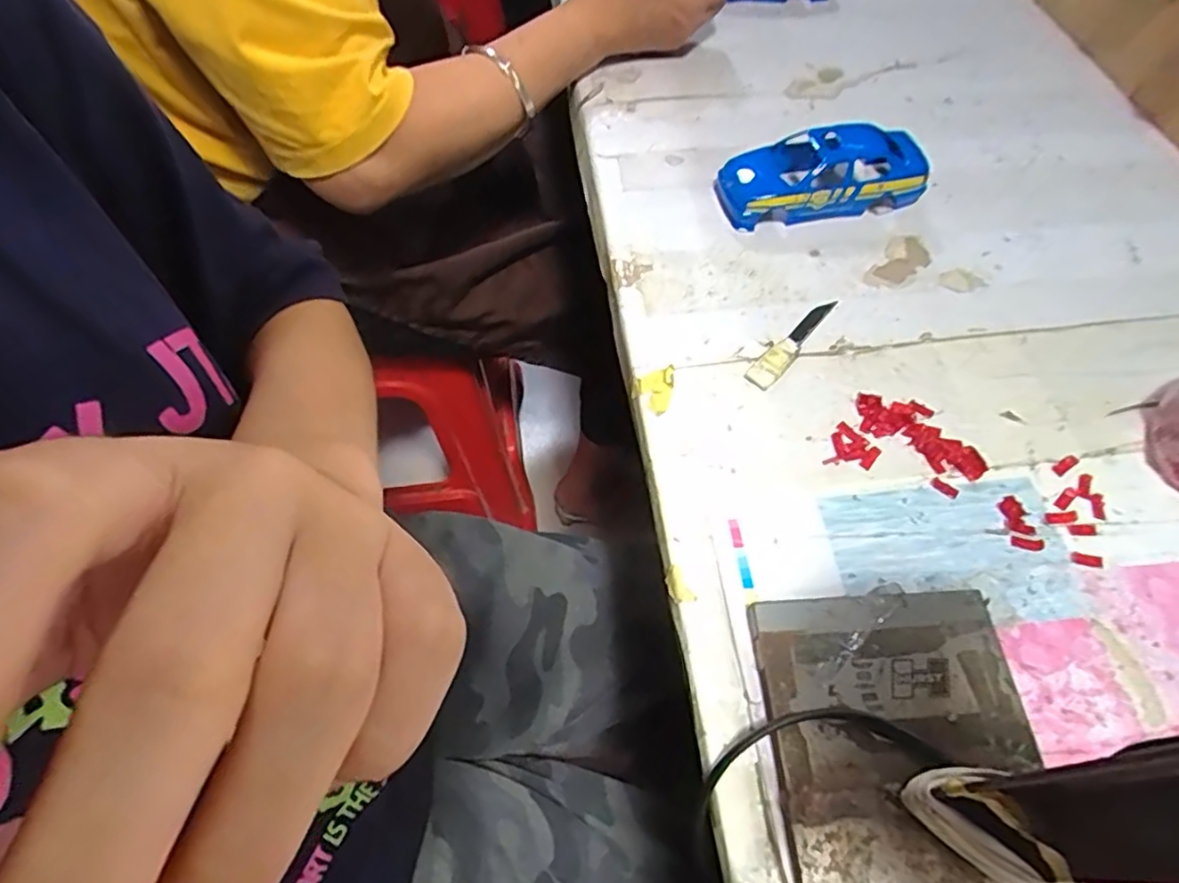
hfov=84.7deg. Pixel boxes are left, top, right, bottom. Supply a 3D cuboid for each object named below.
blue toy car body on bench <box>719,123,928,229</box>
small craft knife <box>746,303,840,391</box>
[{"bbox_3d":[0.147,-0.170,0.415,0.127,0.049,0.063,-4,57,11],"label":"blue toy car body on bench"},{"bbox_3d":[0.115,-0.055,0.361,0.078,0.004,0.015,-39,66,-22],"label":"small craft knife"}]

